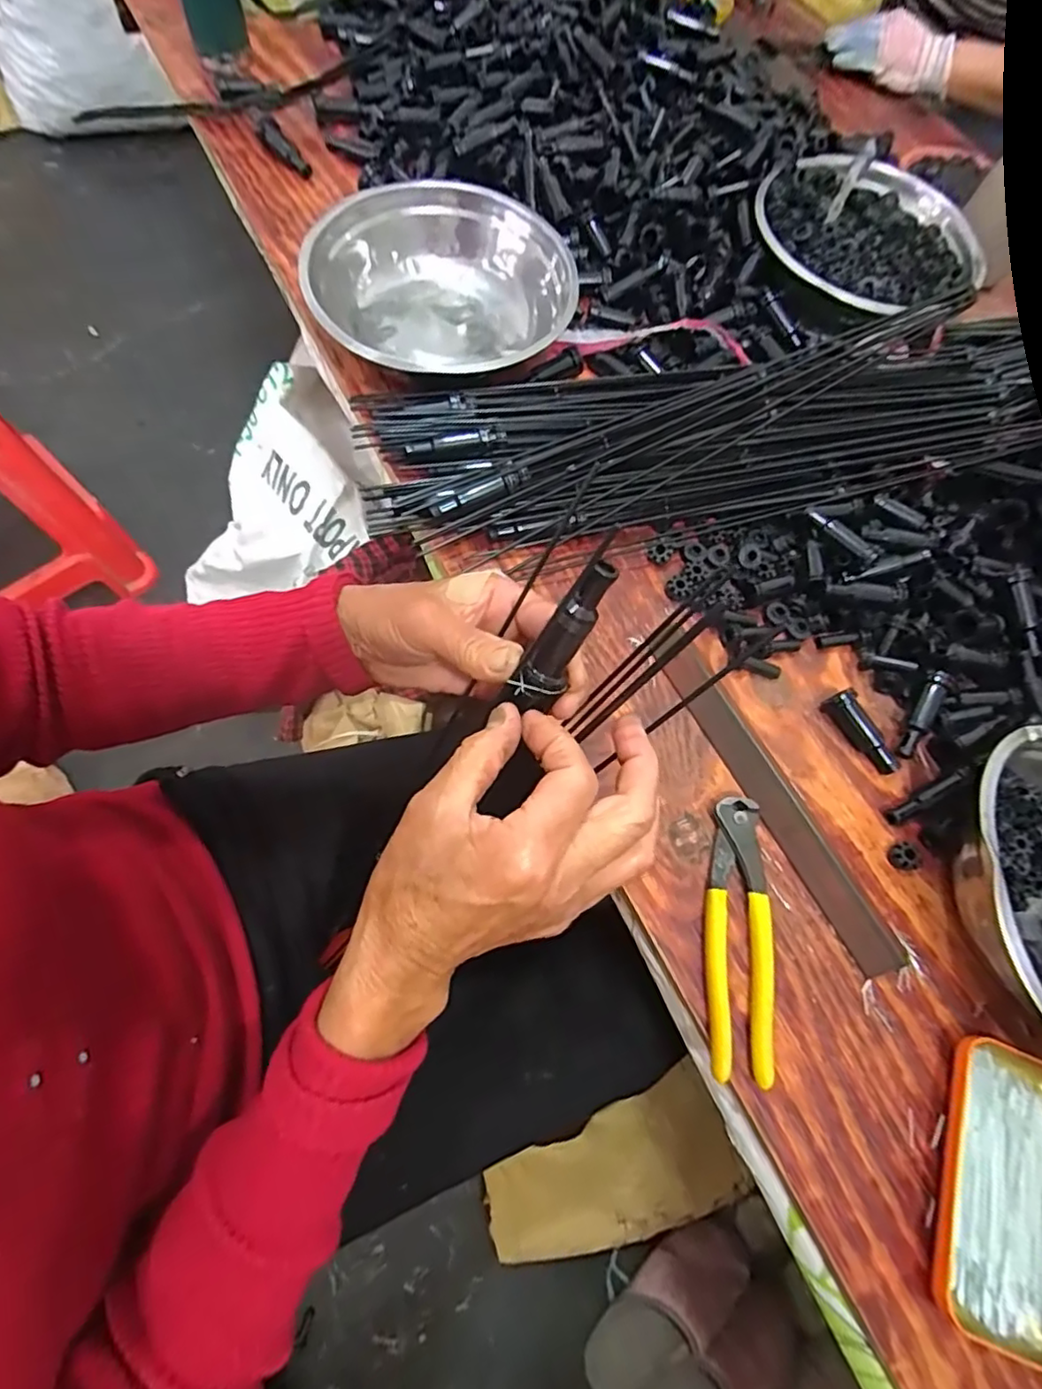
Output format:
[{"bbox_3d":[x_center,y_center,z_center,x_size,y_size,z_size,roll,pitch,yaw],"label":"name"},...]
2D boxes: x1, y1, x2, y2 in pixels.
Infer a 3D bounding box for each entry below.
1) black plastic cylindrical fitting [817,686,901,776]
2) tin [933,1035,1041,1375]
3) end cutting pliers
[{"bbox_3d":[0.249,0.027,0.439,0.019,0.019,0.064,-32,76,-18],"label":"black plastic cylindrical fitting"},{"bbox_3d":[0.275,0.276,0.338,0.076,0.020,0.141,23,68,2],"label":"tin"},{"bbox_3d":[0.135,0.147,0.379,0.038,0.015,0.161,9,68,-4],"label":"end cutting pliers"}]

